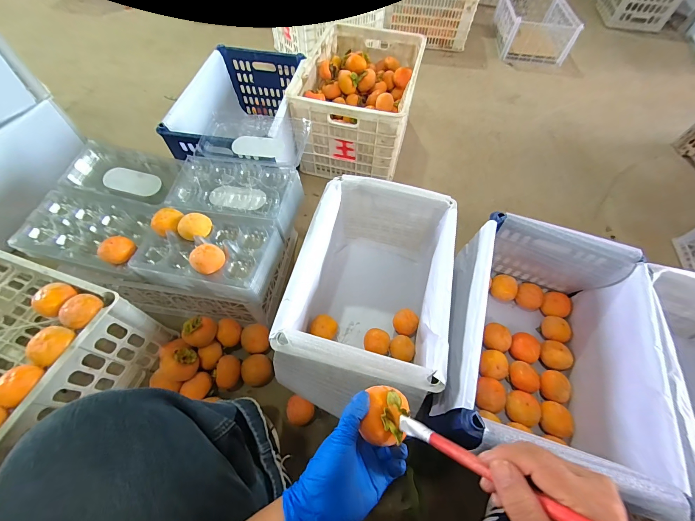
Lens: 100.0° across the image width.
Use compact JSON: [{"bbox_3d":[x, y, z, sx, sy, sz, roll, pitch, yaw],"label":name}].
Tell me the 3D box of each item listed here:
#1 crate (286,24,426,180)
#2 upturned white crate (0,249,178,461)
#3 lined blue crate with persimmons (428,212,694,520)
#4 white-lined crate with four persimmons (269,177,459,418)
[{"bbox_3d":[0.044,-0.537,1.010,0.337,0.268,0.456,13,60,6],"label":"crate"},{"bbox_3d":[-0.653,0.169,0.572,0.417,0.230,0.284,17,60,8],"label":"upturned white crate"},{"bbox_3d":[0.370,0.172,0.600,0.316,0.244,0.432,18,60,9],"label":"lined blue crate with persimmons"},{"bbox_3d":[0.046,0.081,0.646,0.301,0.215,0.471,13,60,6],"label":"white-lined crate with four persimmons"}]

